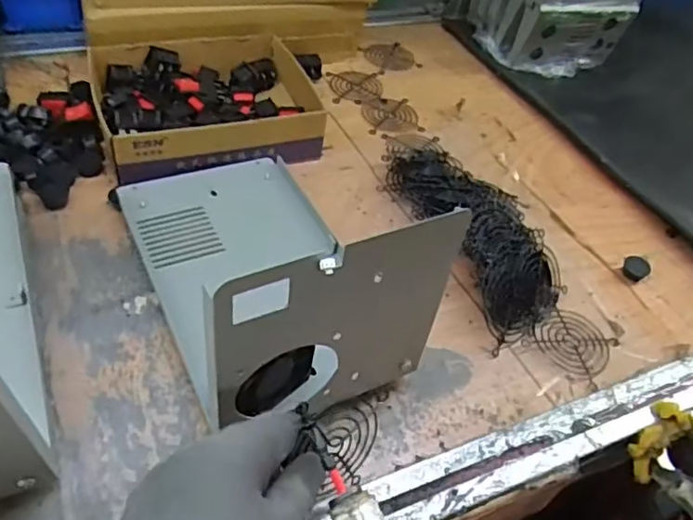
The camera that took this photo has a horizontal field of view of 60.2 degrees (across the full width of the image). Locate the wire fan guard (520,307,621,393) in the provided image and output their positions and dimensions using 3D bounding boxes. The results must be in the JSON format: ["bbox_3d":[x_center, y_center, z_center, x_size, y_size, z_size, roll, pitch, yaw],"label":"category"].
[{"bbox_3d":[0.188,0.068,0.496,0.062,0.007,0.063,33,50,19],"label":"wire fan guard"}]

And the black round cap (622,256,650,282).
[{"bbox_3d":[0.271,0.007,0.560,0.024,0.012,0.022,5,47,-5],"label":"black round cap"}]

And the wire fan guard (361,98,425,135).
[{"bbox_3d":[0.052,-0.169,0.701,0.065,0.007,0.063,-6,49,-15],"label":"wire fan guard"}]

